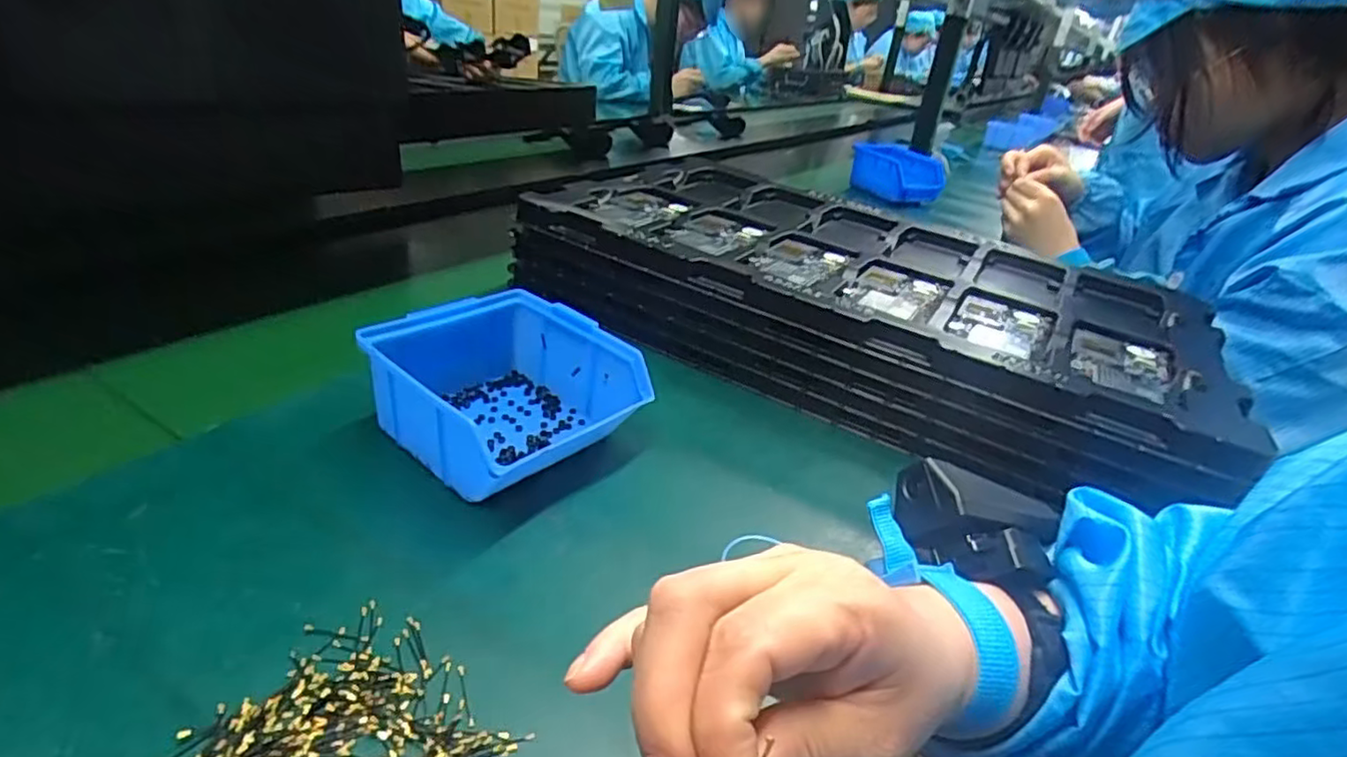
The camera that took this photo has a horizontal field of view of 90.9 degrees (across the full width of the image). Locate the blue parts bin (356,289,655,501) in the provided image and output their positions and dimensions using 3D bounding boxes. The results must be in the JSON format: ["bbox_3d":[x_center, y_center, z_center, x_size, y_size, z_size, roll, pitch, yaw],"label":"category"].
[{"bbox_3d":[-0.105,0.008,0.416,0.127,0.070,0.128,29,36,35],"label":"blue parts bin"}]

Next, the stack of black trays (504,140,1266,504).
[{"bbox_3d":[0.171,-0.076,0.615,0.531,0.092,0.320,20,31,23],"label":"stack of black trays"}]

